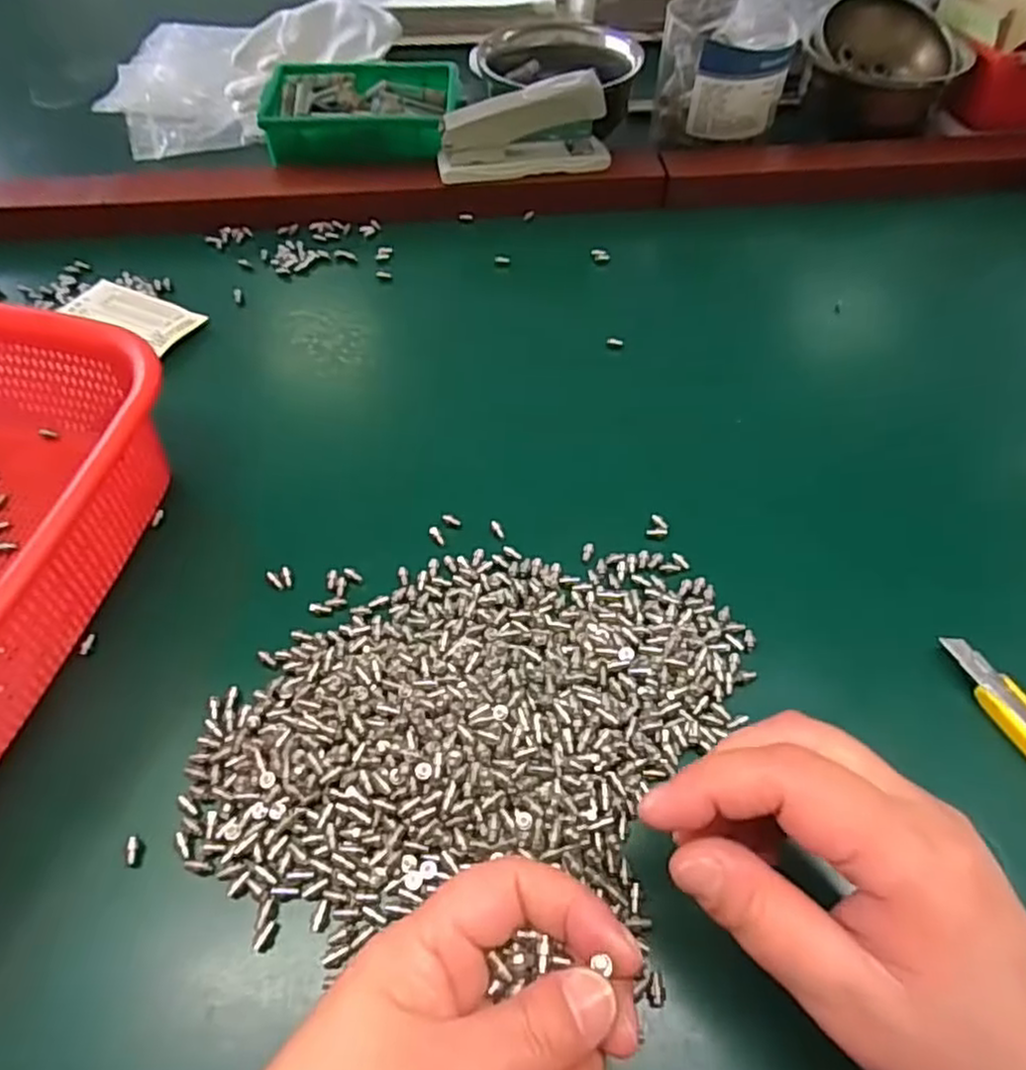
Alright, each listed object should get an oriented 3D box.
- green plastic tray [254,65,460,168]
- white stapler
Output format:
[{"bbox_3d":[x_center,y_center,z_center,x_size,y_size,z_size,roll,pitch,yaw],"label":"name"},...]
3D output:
[{"bbox_3d":[-0.113,-0.329,0.539,0.145,0.037,0.116,3,55,1],"label":"green plastic tray"},{"bbox_3d":[0.008,-0.289,0.492,0.120,0.058,0.028,-13,56,-10],"label":"white stapler"}]

